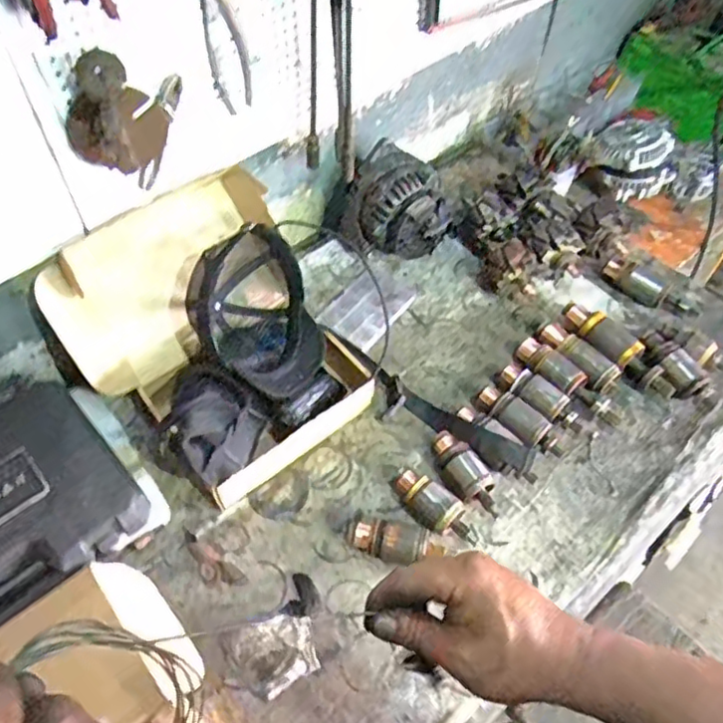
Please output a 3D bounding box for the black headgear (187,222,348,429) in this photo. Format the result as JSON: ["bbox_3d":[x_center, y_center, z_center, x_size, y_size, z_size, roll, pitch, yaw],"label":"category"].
[{"bbox_3d":[-0.139,-0.049,0.904,0.170,0.171,0.258,-20,57,-15],"label":"black headgear"}]

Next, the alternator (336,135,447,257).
[{"bbox_3d":[0.062,-0.260,1.126,0.171,0.150,0.135,31,60,19],"label":"alternator"}]

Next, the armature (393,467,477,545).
[{"bbox_3d":[0.096,0.192,0.873,0.137,0.043,0.052,38,62,23],"label":"armature"}]

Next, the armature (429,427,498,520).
[{"bbox_3d":[0.145,0.153,0.902,0.050,0.042,0.138,-24,59,-17],"label":"armature"}]

